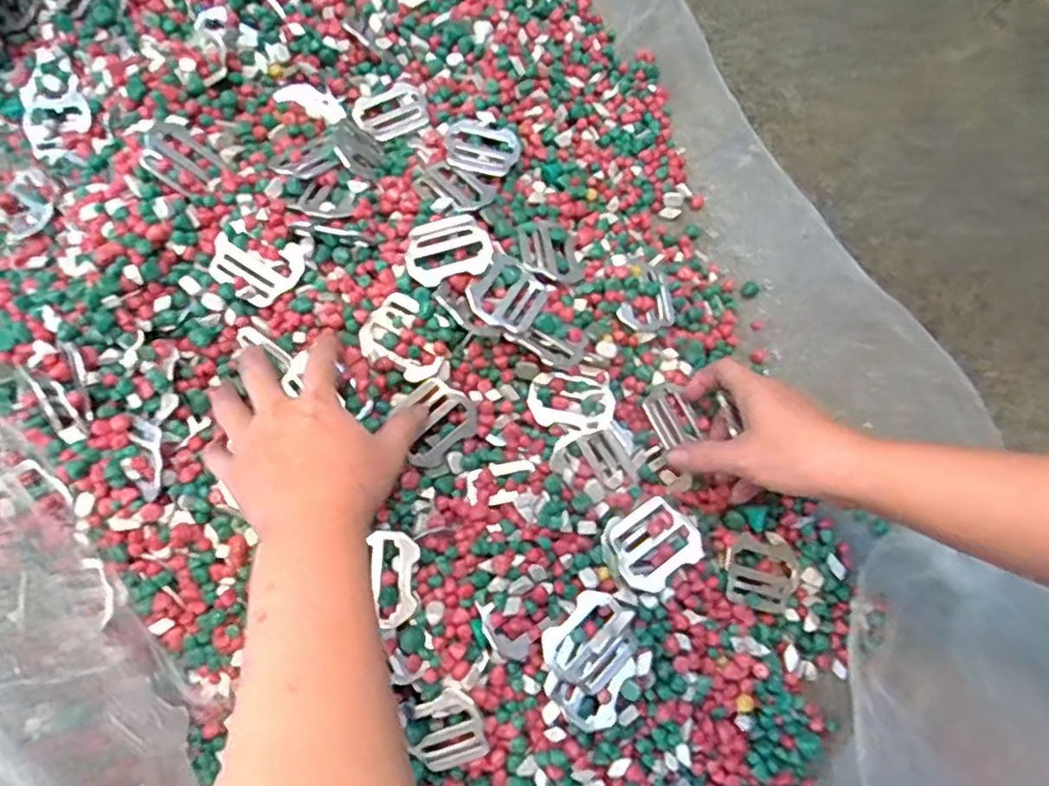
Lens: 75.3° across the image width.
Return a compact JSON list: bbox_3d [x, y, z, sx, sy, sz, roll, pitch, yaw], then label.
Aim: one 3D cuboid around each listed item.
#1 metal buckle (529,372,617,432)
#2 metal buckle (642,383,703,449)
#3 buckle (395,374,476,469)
[{"bbox_3d":[0.032,0.006,0.462,0.057,0.007,0.040,-3,77,0],"label":"metal buckle"},{"bbox_3d":[0.103,0.015,0.482,0.040,0.006,0.045,-15,72,-41],"label":"metal buckle"},{"bbox_3d":[-0.061,0.019,0.458,0.053,0.008,0.049,-39,99,6],"label":"buckle"}]

